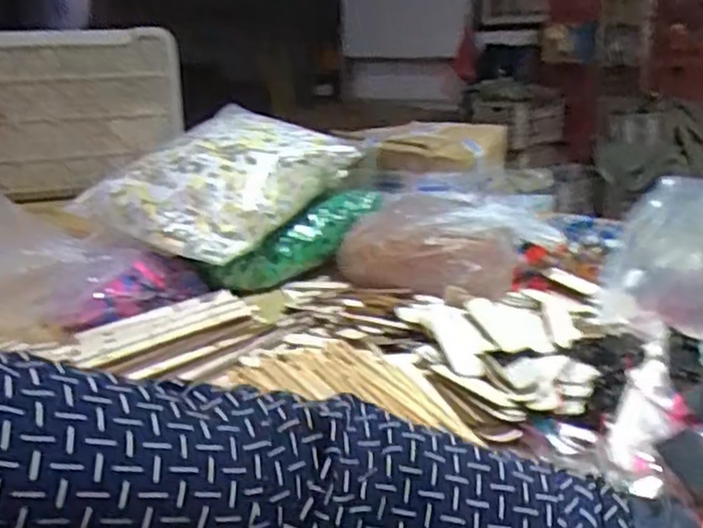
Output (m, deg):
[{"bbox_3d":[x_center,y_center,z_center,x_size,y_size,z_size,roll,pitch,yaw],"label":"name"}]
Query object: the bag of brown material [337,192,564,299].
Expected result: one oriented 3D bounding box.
[{"bbox_3d":[0.132,-0.042,1.060,0.251,0.090,0.272,10,21,33],"label":"bag of brown material"}]

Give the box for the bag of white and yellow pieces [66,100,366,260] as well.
[{"bbox_3d":[-0.184,-0.131,1.060,0.232,0.138,0.363,12,23,37],"label":"bag of white and yellow pieces"}]

